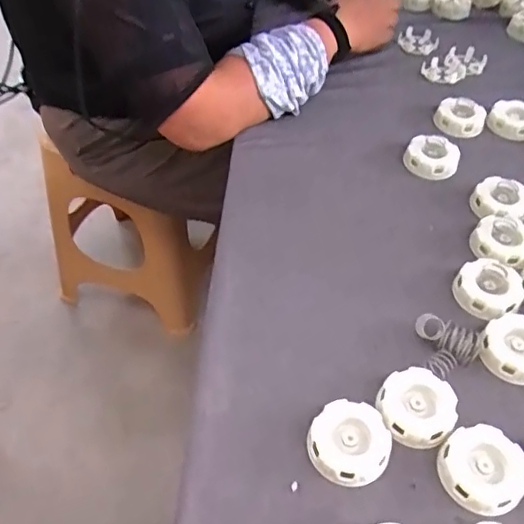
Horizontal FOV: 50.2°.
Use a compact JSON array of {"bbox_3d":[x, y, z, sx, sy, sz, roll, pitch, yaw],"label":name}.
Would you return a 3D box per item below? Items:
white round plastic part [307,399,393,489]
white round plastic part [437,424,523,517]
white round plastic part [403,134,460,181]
[{"bbox_3d":[0.069,0.142,0.438,0.061,0.018,0.061,1,49,-1],"label":"white round plastic part"},{"bbox_3d":[0.168,0.157,0.425,0.064,0.012,0.061,1,49,-1],"label":"white round plastic part"},{"bbox_3d":[0.204,-0.126,0.673,0.062,0.026,0.055,18,51,14],"label":"white round plastic part"}]

